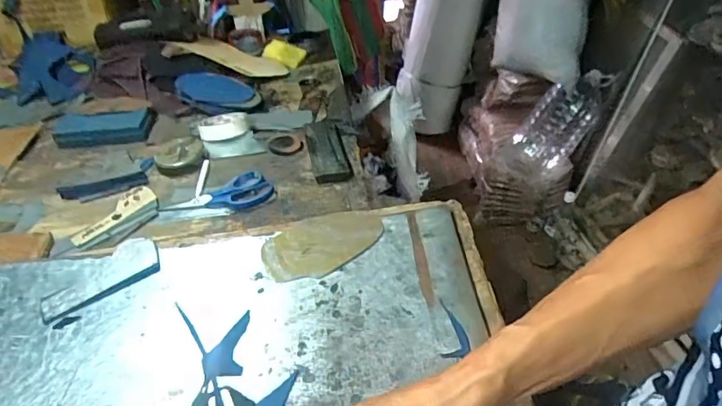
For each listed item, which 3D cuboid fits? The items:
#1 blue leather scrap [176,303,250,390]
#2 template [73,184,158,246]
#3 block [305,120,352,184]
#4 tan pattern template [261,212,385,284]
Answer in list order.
[{"bbox_3d":[-0.145,0.135,0.522,0.063,0.004,0.110,-22,44,-18],"label":"blue leather scrap"},{"bbox_3d":[-0.353,0.015,0.716,0.123,0.009,0.045,-33,51,-32],"label":"template"},{"bbox_3d":[-0.056,-0.089,0.799,0.055,0.017,0.172,-8,42,-10],"label":"block"},{"bbox_3d":[-0.046,0.048,0.599,0.140,0.005,0.089,-8,47,1],"label":"tan pattern template"}]

